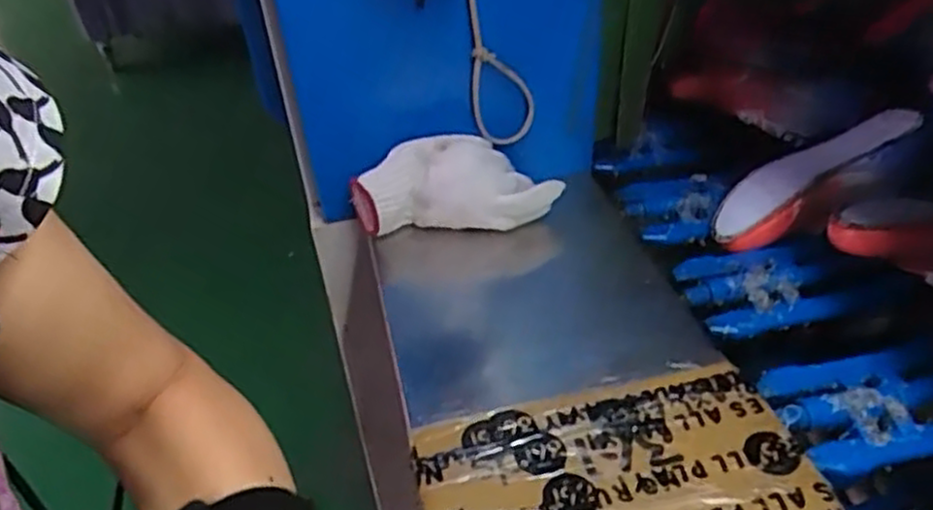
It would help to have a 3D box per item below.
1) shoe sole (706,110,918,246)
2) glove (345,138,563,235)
[{"bbox_3d":[0.324,-0.080,0.696,0.205,0.029,0.072,-31,39,5],"label":"shoe sole"},{"bbox_3d":[-0.011,-0.068,0.677,0.190,0.071,0.063,-3,38,3],"label":"glove"}]

